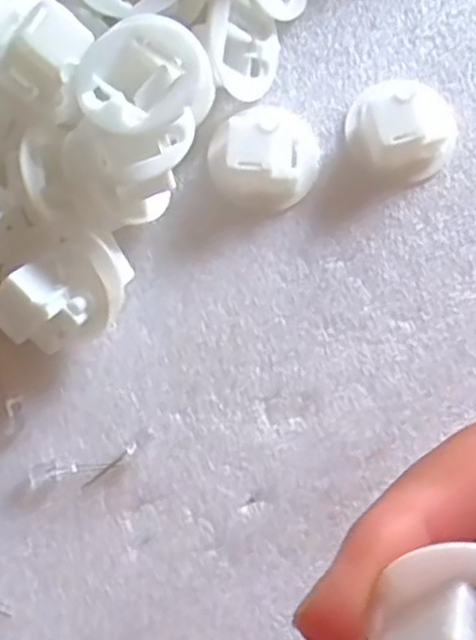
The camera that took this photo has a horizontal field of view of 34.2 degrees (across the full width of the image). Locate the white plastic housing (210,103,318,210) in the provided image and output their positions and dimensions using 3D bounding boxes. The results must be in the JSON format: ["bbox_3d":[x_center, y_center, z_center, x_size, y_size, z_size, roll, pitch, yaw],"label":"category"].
[{"bbox_3d":[0.010,-0.049,0.229,0.032,0.016,0.027,-38,82,-7],"label":"white plastic housing"}]

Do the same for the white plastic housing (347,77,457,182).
[{"bbox_3d":[0.051,-0.061,0.232,0.032,0.017,0.032,0,79,-1],"label":"white plastic housing"}]

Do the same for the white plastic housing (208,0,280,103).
[{"bbox_3d":[-0.001,-0.082,0.232,0.010,0.032,0.029,6,78,36],"label":"white plastic housing"}]

